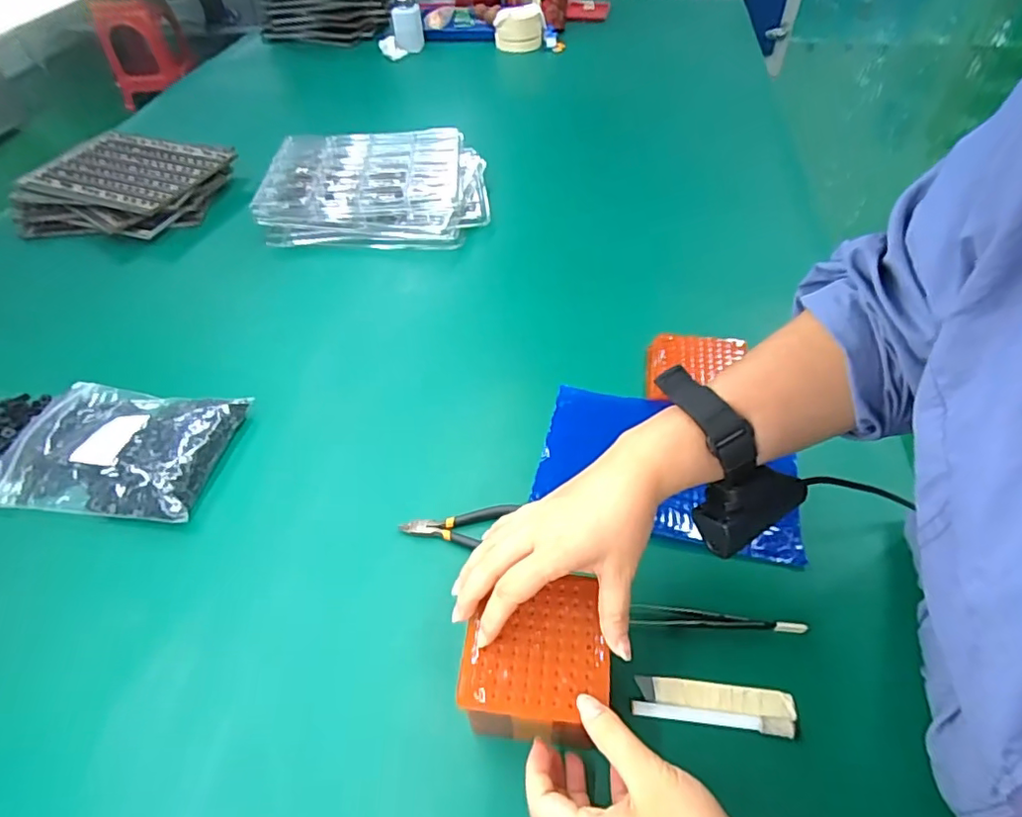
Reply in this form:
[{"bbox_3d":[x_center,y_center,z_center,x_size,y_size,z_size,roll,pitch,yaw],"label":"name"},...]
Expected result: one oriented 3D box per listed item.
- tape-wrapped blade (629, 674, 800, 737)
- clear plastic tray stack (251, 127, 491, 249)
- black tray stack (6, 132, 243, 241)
[{"bbox_3d":[0.137,0.199,0.380,0.104,0.005,0.028,5,50,7],"label":"tape-wrapped blade"},{"bbox_3d":[-0.187,-0.320,0.799,0.306,0.053,0.223,-1,50,2],"label":"clear plastic tray stack"},{"bbox_3d":[-0.555,-0.314,0.811,0.250,0.062,0.216,12,51,12],"label":"black tray stack"}]

